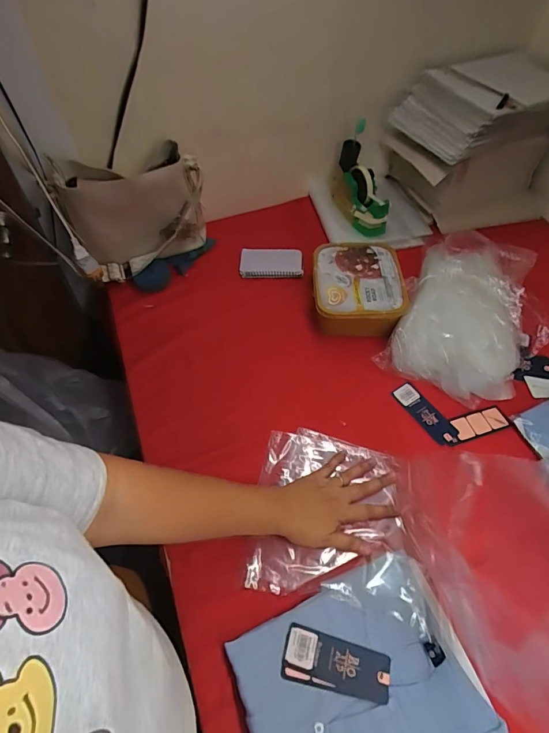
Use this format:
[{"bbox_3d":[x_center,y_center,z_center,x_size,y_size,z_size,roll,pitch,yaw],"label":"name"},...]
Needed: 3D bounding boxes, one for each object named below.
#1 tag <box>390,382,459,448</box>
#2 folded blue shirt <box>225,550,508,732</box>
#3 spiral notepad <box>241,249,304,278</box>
[{"bbox_3d":[0.255,0.080,0.661,0.044,0.008,0.124,-30,60,-15],"label":"tag"},{"bbox_3d":[0.099,0.364,0.441,0.249,0.025,0.212,-17,58,-15],"label":"folded blue shirt"},{"bbox_3d":[-0.007,-0.228,0.852,0.132,0.012,0.076,0,62,-3],"label":"spiral notepad"}]

